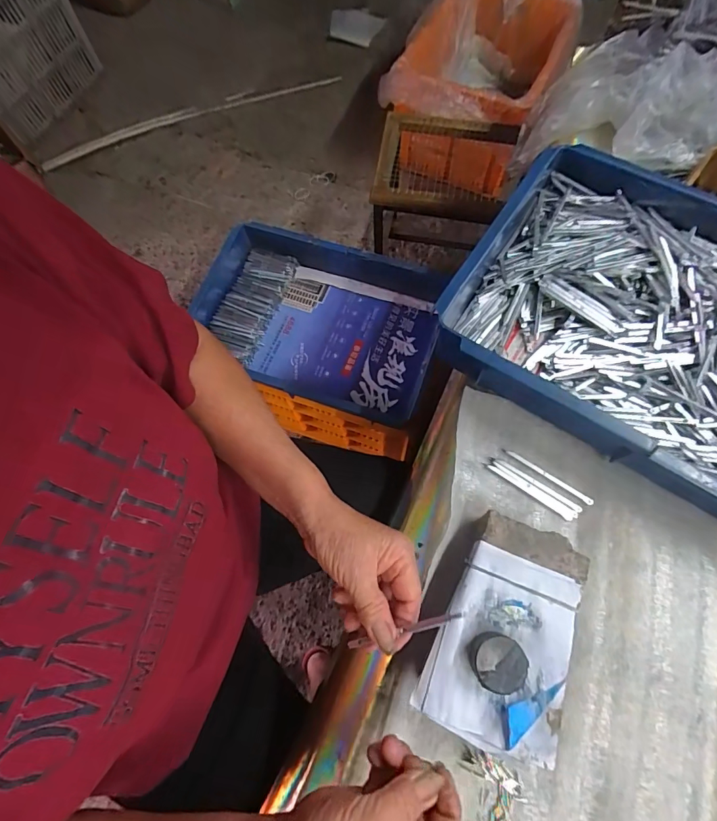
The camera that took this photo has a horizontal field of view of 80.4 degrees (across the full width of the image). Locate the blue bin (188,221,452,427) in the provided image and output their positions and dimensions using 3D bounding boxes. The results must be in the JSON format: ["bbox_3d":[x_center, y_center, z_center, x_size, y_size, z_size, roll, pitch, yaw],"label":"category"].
[{"bbox_3d":[-0.081,-0.159,0.766,0.429,0.094,0.276,17,71,8],"label":"blue bin"}]

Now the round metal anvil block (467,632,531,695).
[{"bbox_3d":[0.105,0.191,0.321,0.038,0.019,0.038,-1,70,2],"label":"round metal anvil block"}]

